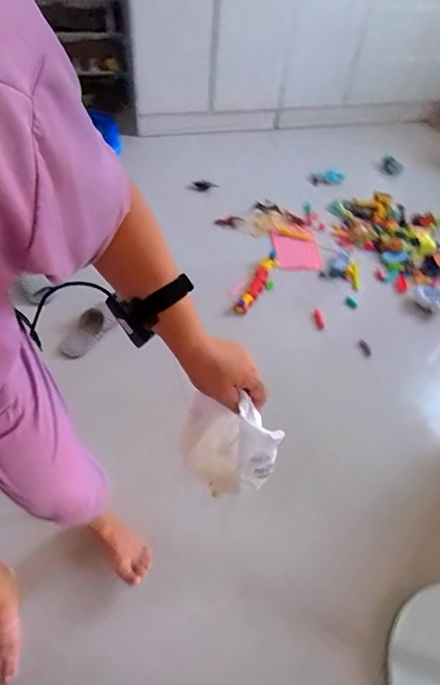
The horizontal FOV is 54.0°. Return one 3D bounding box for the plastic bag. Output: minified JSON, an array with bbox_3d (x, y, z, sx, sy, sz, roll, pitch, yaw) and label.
[{"bbox_3d":[0.003,0.135,0.572,0.134,0.175,0.061,36,59,20],"label":"plastic bag"}]

